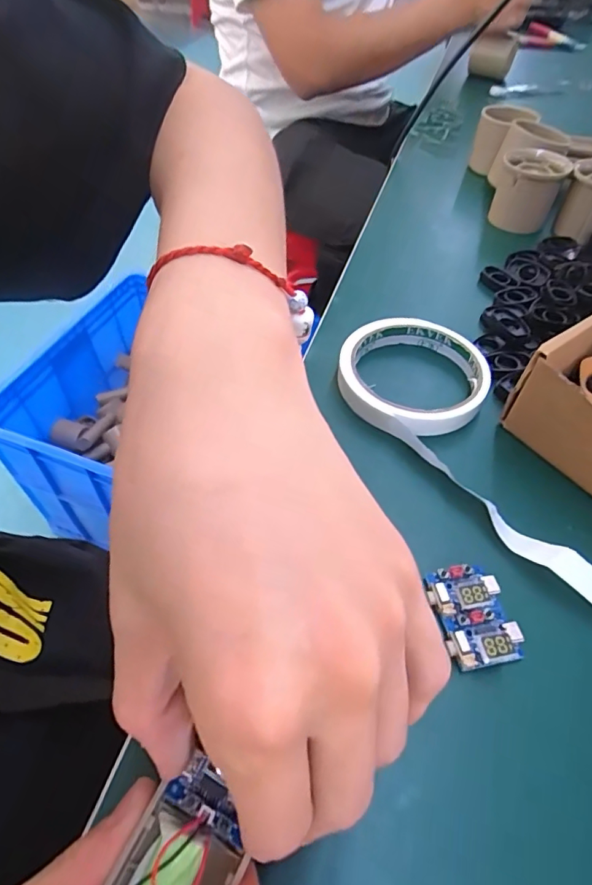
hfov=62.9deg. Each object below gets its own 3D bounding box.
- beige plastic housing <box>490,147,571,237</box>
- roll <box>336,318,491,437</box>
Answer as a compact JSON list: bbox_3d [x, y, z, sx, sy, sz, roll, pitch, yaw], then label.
[{"bbox_3d":[0.206,-0.227,0.433,0.054,0.047,0.052,16,52,11],"label":"beige plastic housing"},{"bbox_3d":[0.073,-0.044,0.306,0.090,0.016,0.090,1,51,-1],"label":"roll"}]

